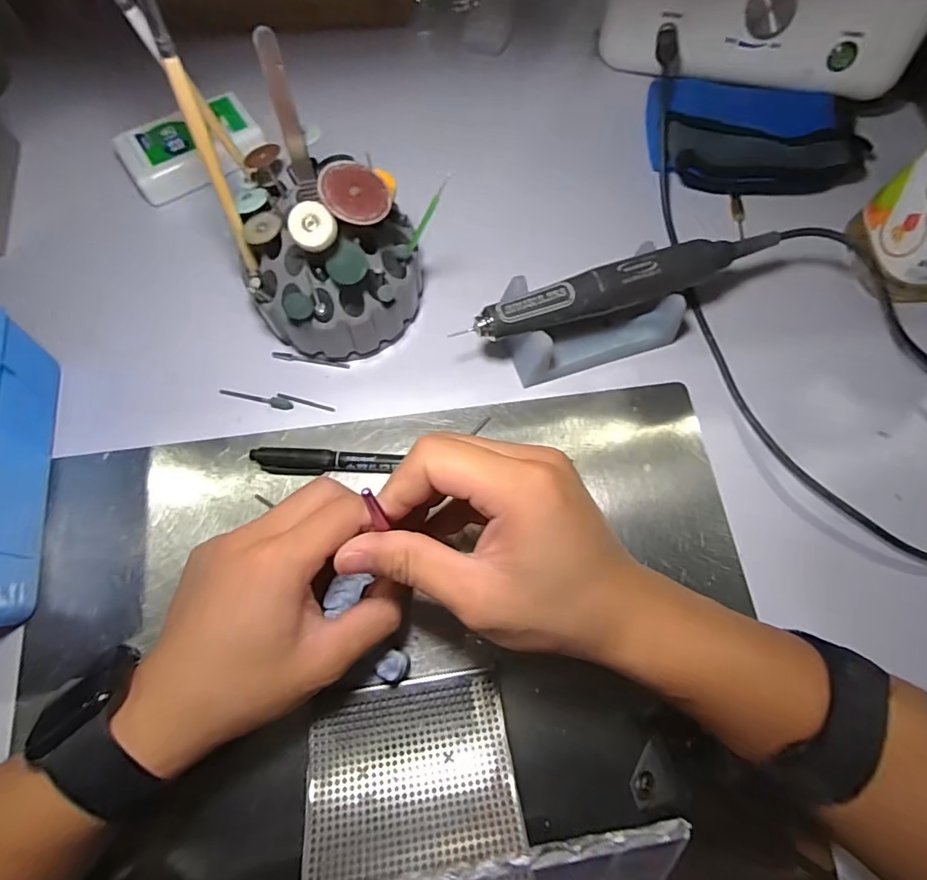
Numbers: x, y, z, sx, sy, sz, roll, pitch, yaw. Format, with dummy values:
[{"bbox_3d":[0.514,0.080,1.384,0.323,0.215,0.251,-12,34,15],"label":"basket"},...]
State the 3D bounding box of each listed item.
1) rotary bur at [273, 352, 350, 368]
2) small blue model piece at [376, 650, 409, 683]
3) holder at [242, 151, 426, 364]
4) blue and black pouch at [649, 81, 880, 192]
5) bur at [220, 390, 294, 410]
[{"bbox_3d":[-0.097,-0.050,0.326,0.049,0.004,0.004,9,73,1],"label":"rotary bur"},{"bbox_3d":[-0.035,0.117,0.264,0.014,0.023,0.014,1,72,-2],"label":"small blue model piece"},{"bbox_3d":[-0.073,-0.101,0.291,0.095,0.102,0.078,-1,72,-3],"label":"holder"},{"bbox_3d":[0.217,-0.225,0.381,0.163,0.028,0.087,7,72,0],"label":"blue and black pouch"},{"bbox_3d":[-0.127,-0.025,0.313,0.043,0.008,0.006,8,73,0],"label":"bur"}]

